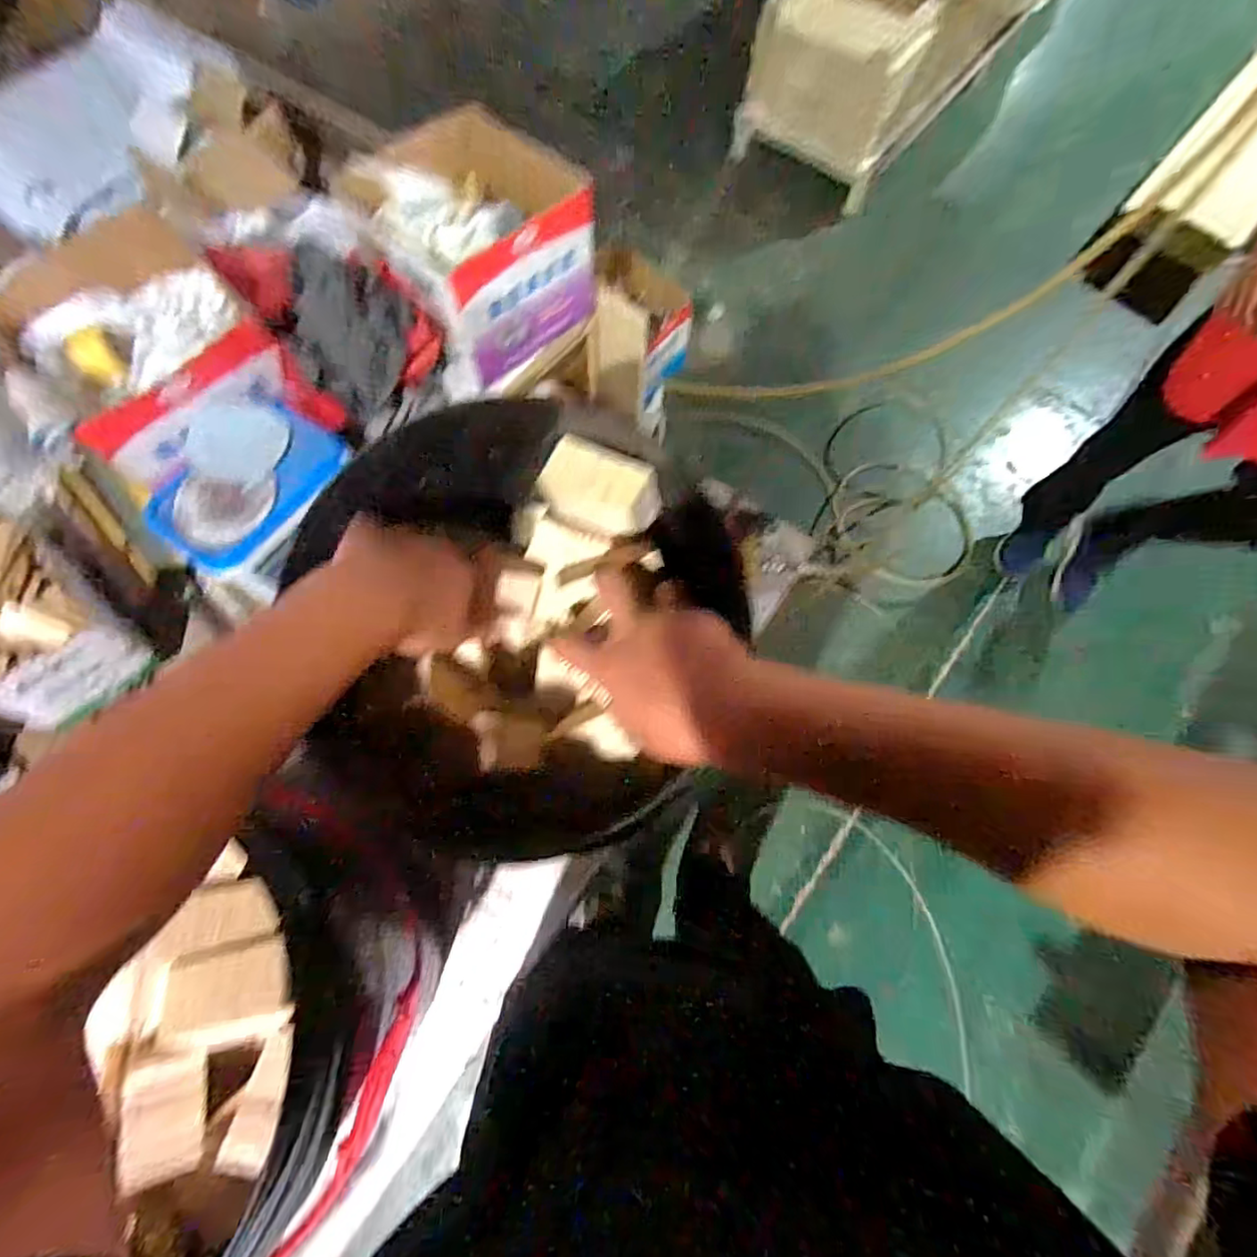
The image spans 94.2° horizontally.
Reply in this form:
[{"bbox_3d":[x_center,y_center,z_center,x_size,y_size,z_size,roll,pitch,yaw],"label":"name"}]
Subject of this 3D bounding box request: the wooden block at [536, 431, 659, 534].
[{"bbox_3d":[-0.023,-0.112,0.468,0.093,0.051,0.045,21,71,5],"label":"wooden block"}]

